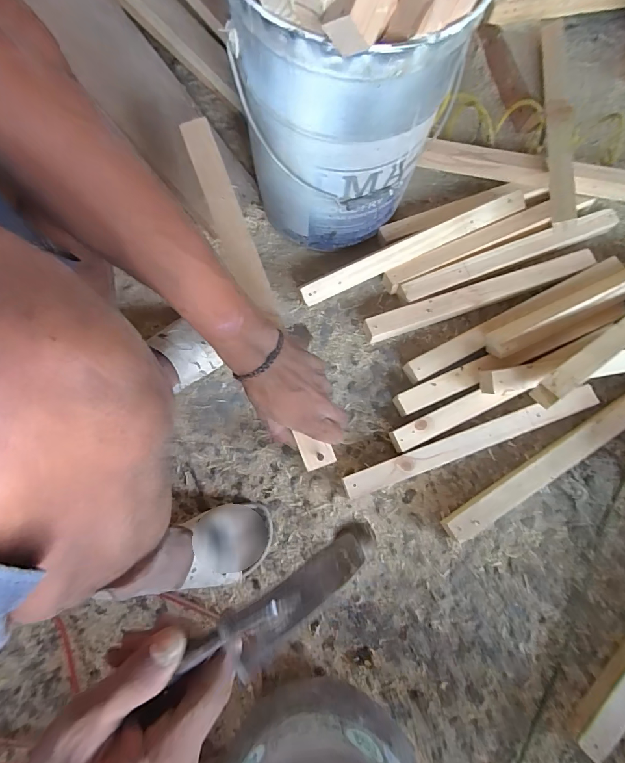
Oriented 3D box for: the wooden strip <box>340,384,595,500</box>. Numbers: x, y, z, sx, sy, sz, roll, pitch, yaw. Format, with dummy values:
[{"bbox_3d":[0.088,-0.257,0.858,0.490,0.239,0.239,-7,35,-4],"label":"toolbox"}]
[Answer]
[{"bbox_3d":[0.245,0.099,0.607,0.395,0.041,0.037,-19,78,-5],"label":"wooden strip"}]

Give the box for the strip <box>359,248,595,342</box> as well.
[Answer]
[{"bbox_3d":[0.296,-0.151,0.669,0.430,0.041,0.038,-19,76,-5],"label":"strip"}]

